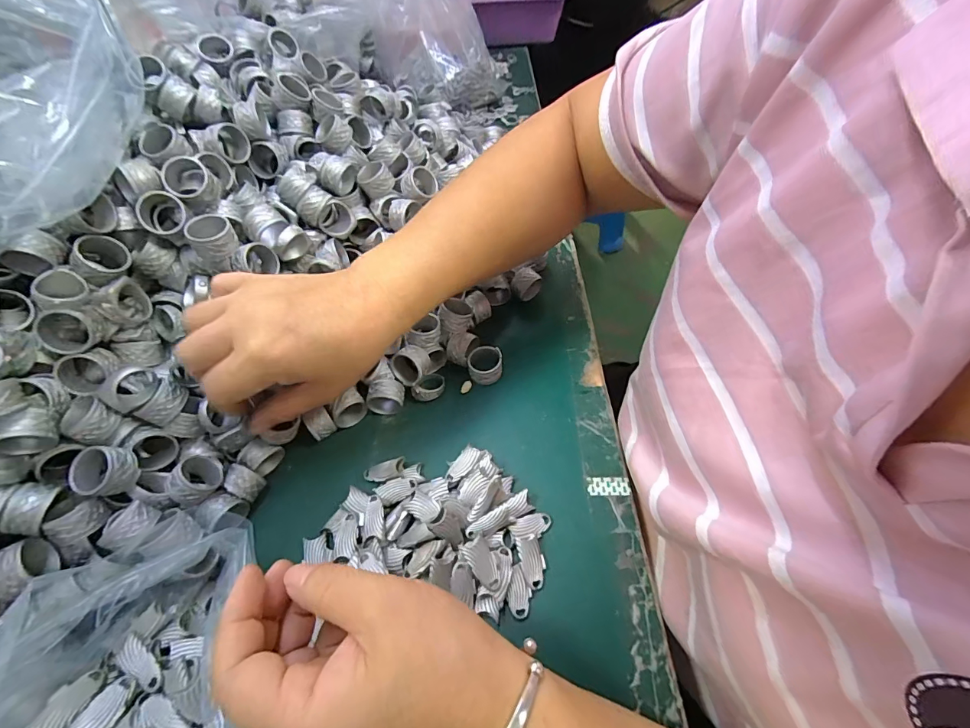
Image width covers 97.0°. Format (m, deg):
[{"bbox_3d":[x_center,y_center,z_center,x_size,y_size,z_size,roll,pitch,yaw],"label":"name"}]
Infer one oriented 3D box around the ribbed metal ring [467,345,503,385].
[{"bbox_3d":[0.000,0.001,0.348,0.027,0.017,0.027,-2,53,3],"label":"ribbed metal ring"}]

